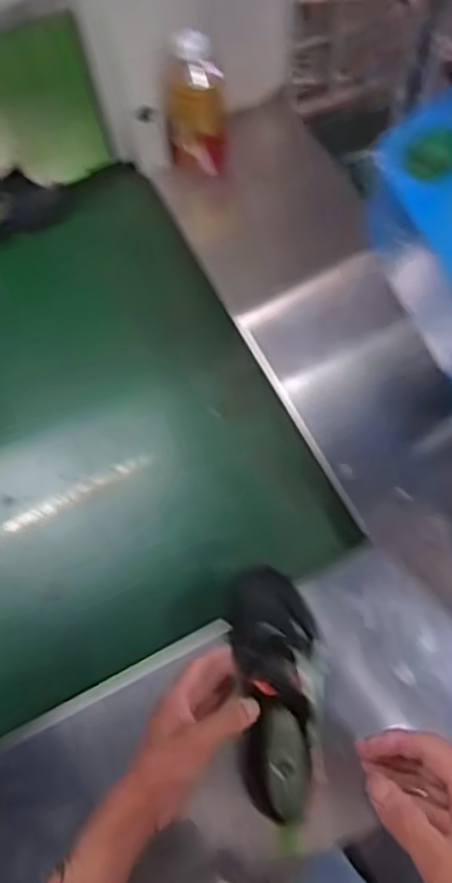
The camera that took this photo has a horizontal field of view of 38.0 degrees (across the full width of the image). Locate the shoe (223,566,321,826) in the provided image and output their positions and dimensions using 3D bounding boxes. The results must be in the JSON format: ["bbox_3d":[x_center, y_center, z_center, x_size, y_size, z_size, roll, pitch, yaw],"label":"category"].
[{"bbox_3d":[0.047,0.216,0.607,0.088,0.081,0.229,-3,36,1],"label":"shoe"}]

